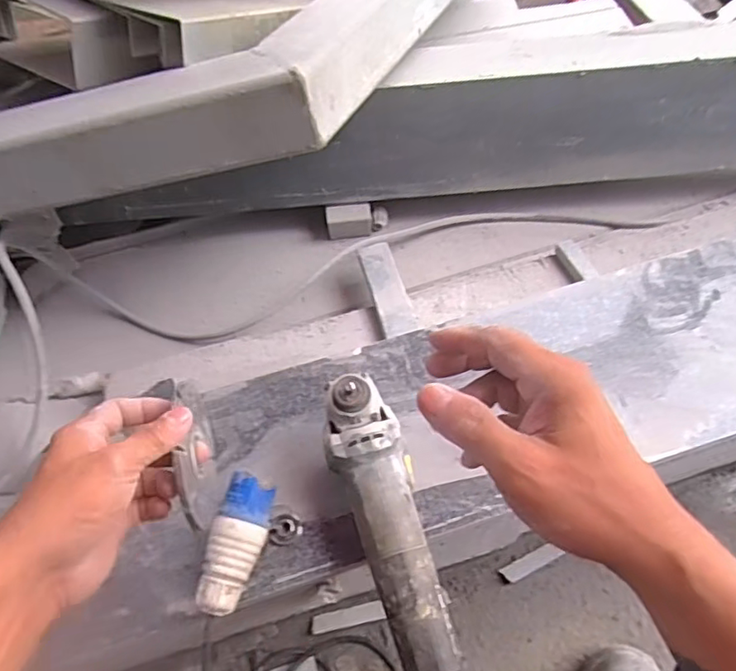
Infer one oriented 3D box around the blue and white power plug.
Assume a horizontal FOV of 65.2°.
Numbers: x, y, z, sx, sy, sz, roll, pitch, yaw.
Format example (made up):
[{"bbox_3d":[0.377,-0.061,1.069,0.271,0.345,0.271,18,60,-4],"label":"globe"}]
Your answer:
[{"bbox_3d":[-0.118,0.188,0.514,0.048,0.056,0.114,10,60,9],"label":"blue and white power plug"}]

